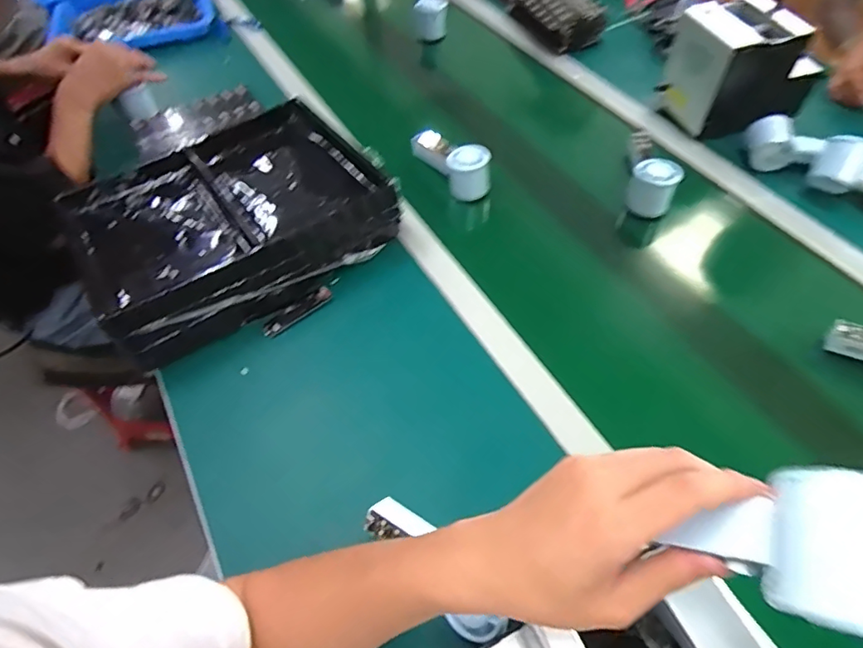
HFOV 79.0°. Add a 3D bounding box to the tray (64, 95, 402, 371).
[{"bbox_3d":[-0.269,-0.146,0.717,0.362,0.094,0.293,-30,57,-17],"label":"tray"}]

